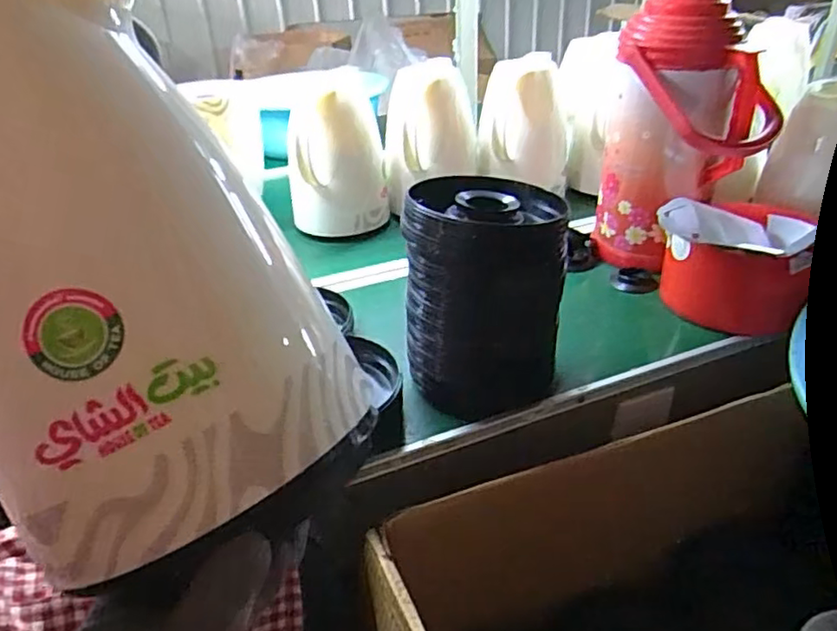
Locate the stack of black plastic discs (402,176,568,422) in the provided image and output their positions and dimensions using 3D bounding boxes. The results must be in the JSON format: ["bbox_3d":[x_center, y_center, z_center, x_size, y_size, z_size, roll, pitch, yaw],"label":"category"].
[{"bbox_3d":[0.061,-0.022,0.638,0.144,0.204,0.131,1,30,1],"label":"stack of black plastic discs"}]

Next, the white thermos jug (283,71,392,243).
[{"bbox_3d":[-0.125,-0.252,1.020,0.154,0.228,0.148,-3,30,-6],"label":"white thermos jug"}]

